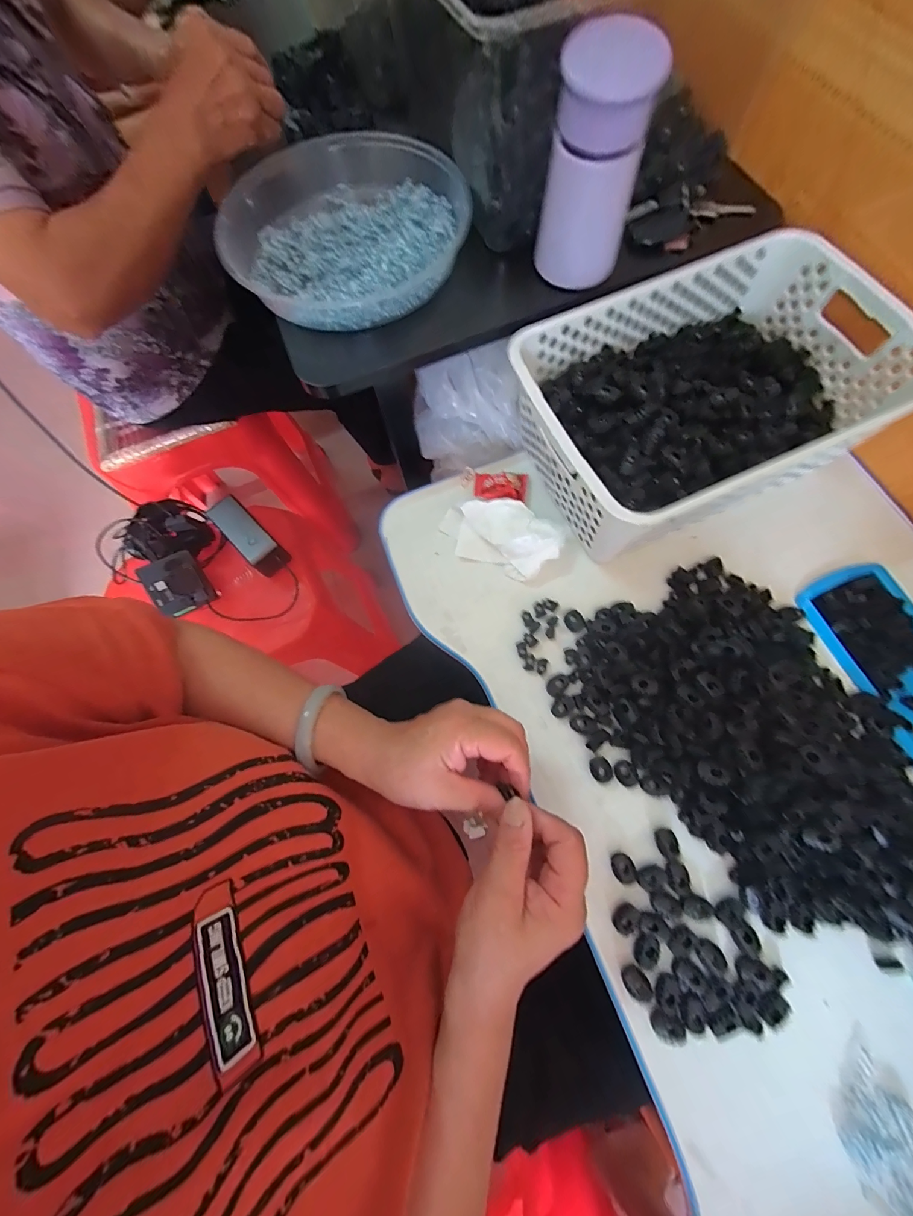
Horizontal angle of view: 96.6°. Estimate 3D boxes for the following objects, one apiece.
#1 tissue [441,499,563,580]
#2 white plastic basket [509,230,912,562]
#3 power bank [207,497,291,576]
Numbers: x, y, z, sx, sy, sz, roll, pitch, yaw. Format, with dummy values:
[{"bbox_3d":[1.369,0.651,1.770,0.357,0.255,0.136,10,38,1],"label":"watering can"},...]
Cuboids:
[{"bbox_3d":[0.043,-0.075,0.395,0.116,0.033,0.068,23,75,11],"label":"tissue"},{"bbox_3d":[0.222,-0.185,0.381,0.314,0.117,0.205,-25,71,-4],"label":"white plastic basket"},{"bbox_3d":[-0.304,-0.106,0.591,0.046,0.025,0.129,-44,87,-13],"label":"power bank"}]

